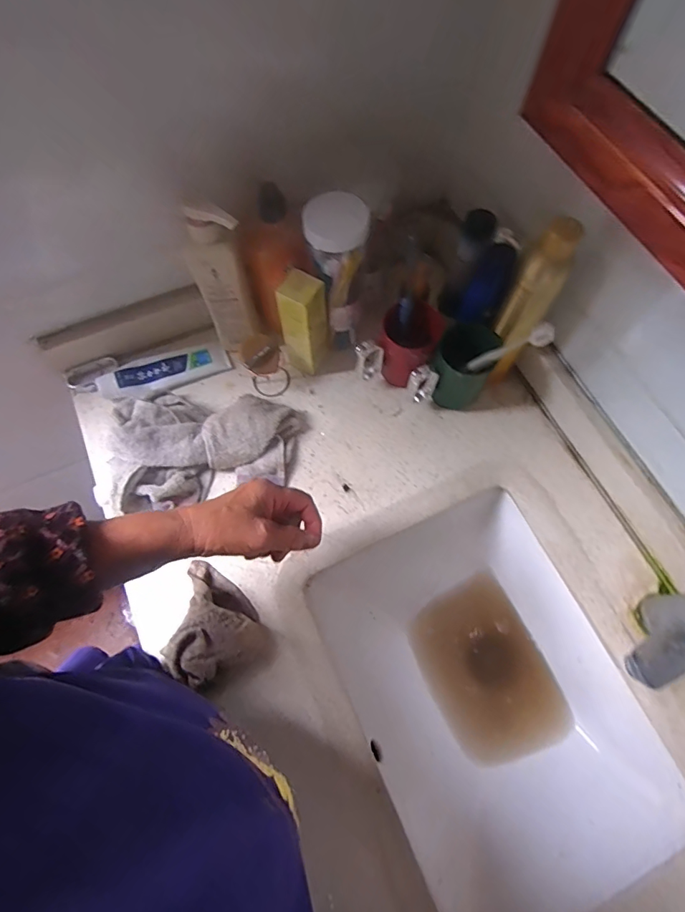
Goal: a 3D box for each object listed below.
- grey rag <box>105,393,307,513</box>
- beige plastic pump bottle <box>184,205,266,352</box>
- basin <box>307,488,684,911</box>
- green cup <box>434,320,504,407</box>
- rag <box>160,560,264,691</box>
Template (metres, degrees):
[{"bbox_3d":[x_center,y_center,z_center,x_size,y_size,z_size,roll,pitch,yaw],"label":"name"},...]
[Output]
[{"bbox_3d":[-0.166,-0.020,0.573,0.232,0.060,0.153,-15,70,-7],"label":"grey rag"},{"bbox_3d":[-0.136,-0.195,0.548,0.063,0.227,0.041,-24,70,-9],"label":"beige plastic pump bottle"},{"bbox_3d":[0.178,0.282,0.580,0.317,0.136,0.415,-23,70,-9],"label":"basin"},{"bbox_3d":[0.148,-0.111,0.588,0.078,0.093,0.090,22,70,7],"label":"green cup"},{"bbox_3d":[-0.154,0.179,0.497,0.097,0.052,0.114,-39,74,-15],"label":"rag"}]

